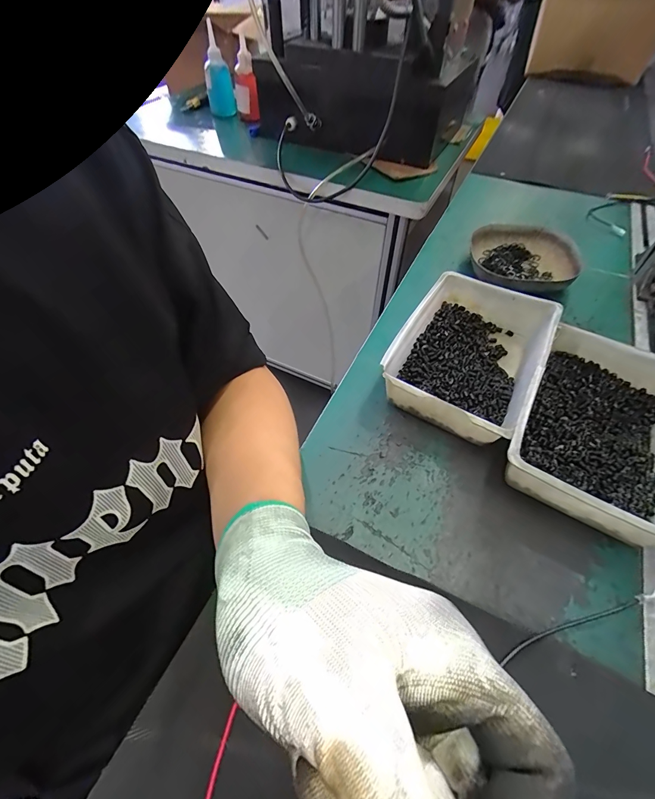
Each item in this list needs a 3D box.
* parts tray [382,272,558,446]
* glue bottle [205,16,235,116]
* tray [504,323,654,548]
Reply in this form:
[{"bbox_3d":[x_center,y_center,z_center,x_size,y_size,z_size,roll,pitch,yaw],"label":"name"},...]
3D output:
[{"bbox_3d":[0.154,-0.054,0.396,0.139,0.051,0.203,27,58,18],"label":"parts tray"},{"bbox_3d":[-0.263,-0.776,0.857,0.060,0.155,0.044,-12,54,-9],"label":"glue bottle"},{"bbox_3d":[0.256,0.028,0.333,0.137,0.049,0.197,29,58,20],"label":"tray"}]

